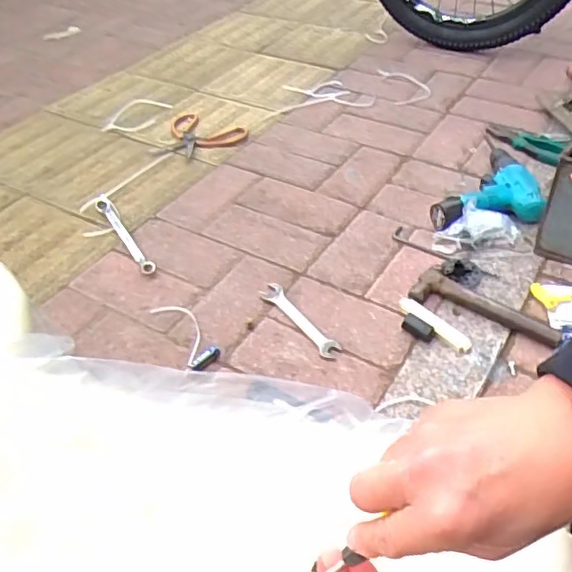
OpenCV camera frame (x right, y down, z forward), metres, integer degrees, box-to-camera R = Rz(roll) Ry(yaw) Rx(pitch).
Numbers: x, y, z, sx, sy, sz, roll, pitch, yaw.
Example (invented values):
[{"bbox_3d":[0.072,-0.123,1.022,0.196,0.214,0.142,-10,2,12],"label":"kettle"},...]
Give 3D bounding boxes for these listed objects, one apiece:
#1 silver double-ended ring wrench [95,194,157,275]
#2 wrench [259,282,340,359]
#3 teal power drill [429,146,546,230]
[{"bbox_3d":[-0.260,-0.085,0.934,0.025,0.015,0.211,-25,48,-22],"label":"silver double-ended ring wrench"},{"bbox_3d":[0.020,0.046,0.811,0.031,0.005,0.154,-30,50,-26],"label":"wrench"},{"bbox_3d":[0.323,-0.174,1.001,0.193,0.058,0.184,-8,44,-7],"label":"teal power drill"}]

